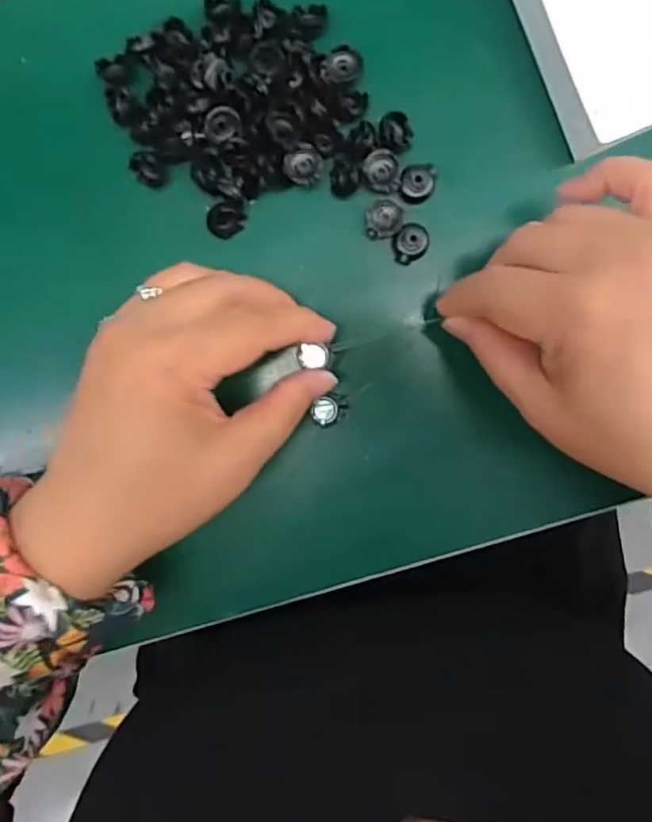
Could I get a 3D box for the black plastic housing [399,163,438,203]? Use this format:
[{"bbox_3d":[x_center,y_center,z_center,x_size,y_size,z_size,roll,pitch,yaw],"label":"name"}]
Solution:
[{"bbox_3d":[0.040,-0.100,0.267,0.016,0.008,0.016,0,95,2],"label":"black plastic housing"}]

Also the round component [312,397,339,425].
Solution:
[{"bbox_3d":[0.000,0.000,0.275,0.012,0.004,0.013,0,95,2],"label":"round component"}]

